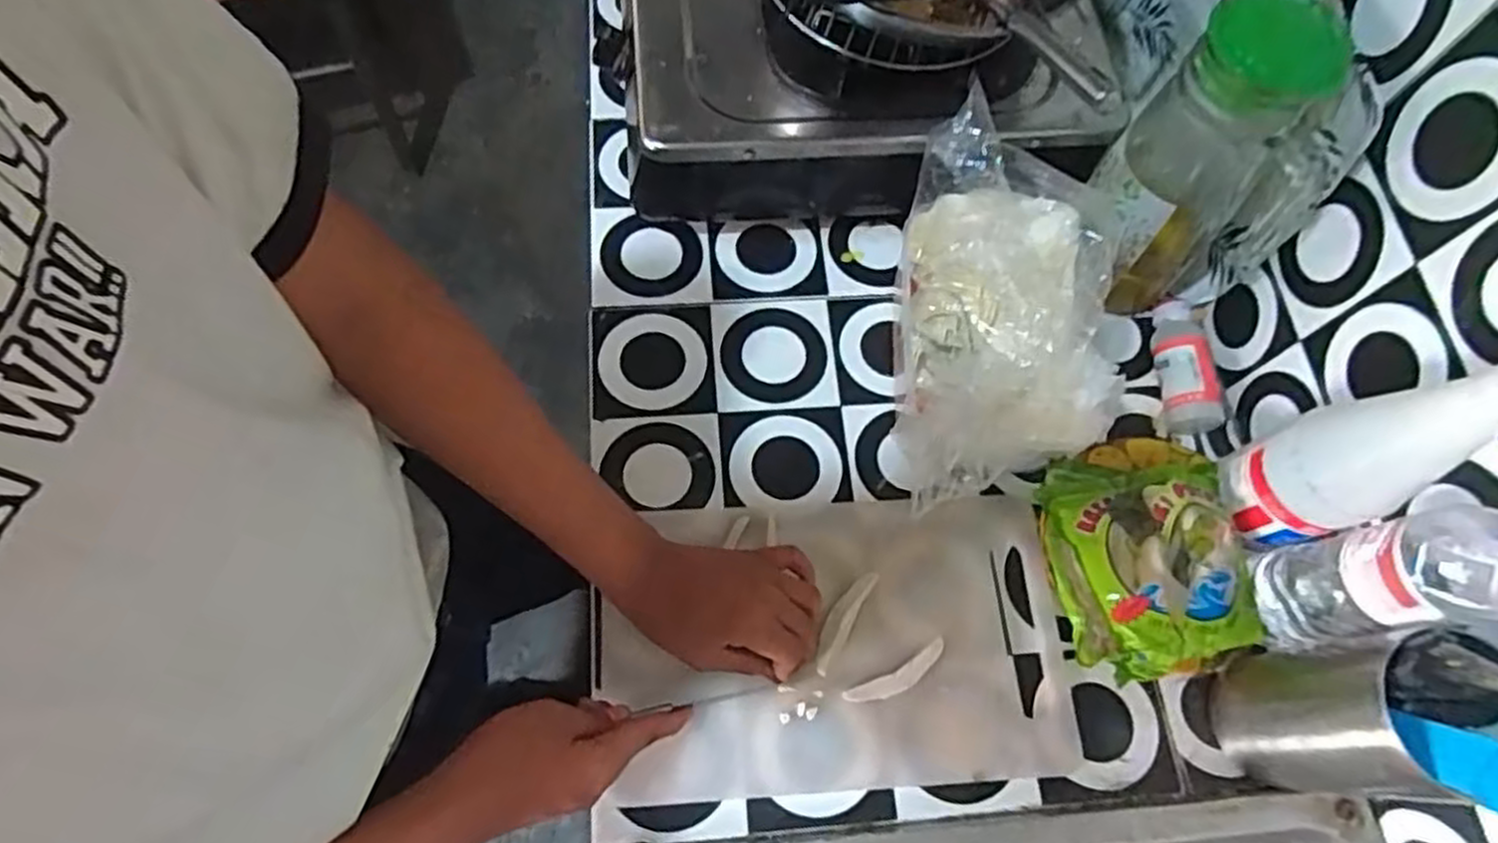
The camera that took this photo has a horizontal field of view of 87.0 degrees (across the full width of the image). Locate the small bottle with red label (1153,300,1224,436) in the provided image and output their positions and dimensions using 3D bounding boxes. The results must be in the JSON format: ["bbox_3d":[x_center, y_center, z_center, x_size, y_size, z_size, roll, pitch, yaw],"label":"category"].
[{"bbox_3d":[0.356,-0.046,0.639,0.046,0.035,0.105,4,68,-1],"label":"small bottle with red label"}]

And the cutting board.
[{"bbox_3d":[0.060,0.155,0.557,0.328,0.020,0.197,-2,69,-6],"label":"cutting board"}]

